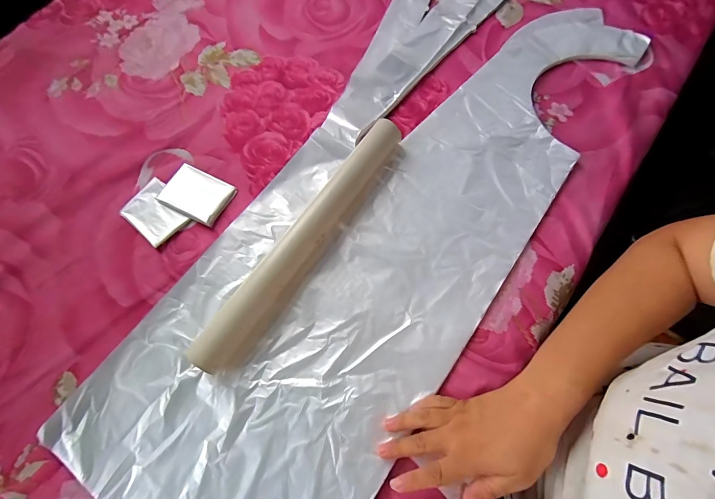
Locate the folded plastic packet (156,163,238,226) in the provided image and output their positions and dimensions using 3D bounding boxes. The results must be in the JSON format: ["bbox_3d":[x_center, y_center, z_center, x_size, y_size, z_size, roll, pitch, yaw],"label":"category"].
[{"bbox_3d":[-0.212,-0.074,0.440,0.082,0.011,0.063,25,73,11],"label":"folded plastic packet"}]

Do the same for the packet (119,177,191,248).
[{"bbox_3d":[-0.265,-0.050,0.438,0.082,0.007,0.065,38,75,14],"label":"packet"}]

